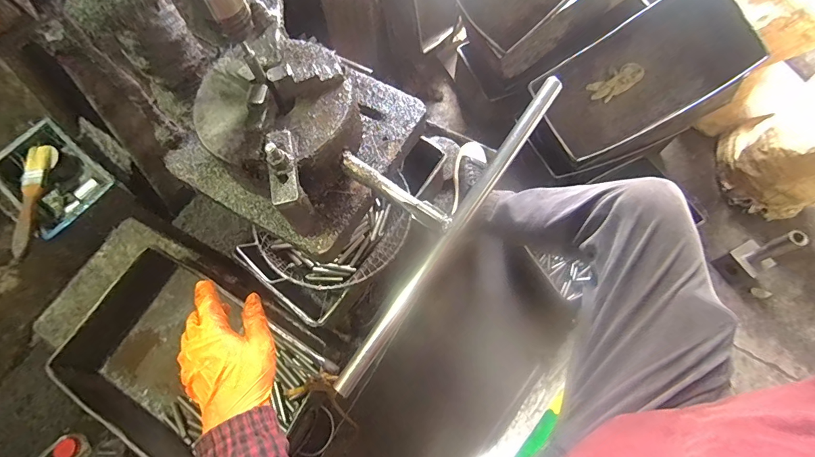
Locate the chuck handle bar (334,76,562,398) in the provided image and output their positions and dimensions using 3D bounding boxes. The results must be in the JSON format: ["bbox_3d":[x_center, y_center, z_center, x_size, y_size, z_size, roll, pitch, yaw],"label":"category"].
[{"bbox_3d":[0.049,0.002,0.445,0.020,0.016,0.419,35,87,14],"label":"chuck handle bar"}]

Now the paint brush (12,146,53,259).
[{"bbox_3d":[-0.440,-0.034,0.465,0.026,0.019,0.149,-14,68,-5],"label":"paint brush"}]

